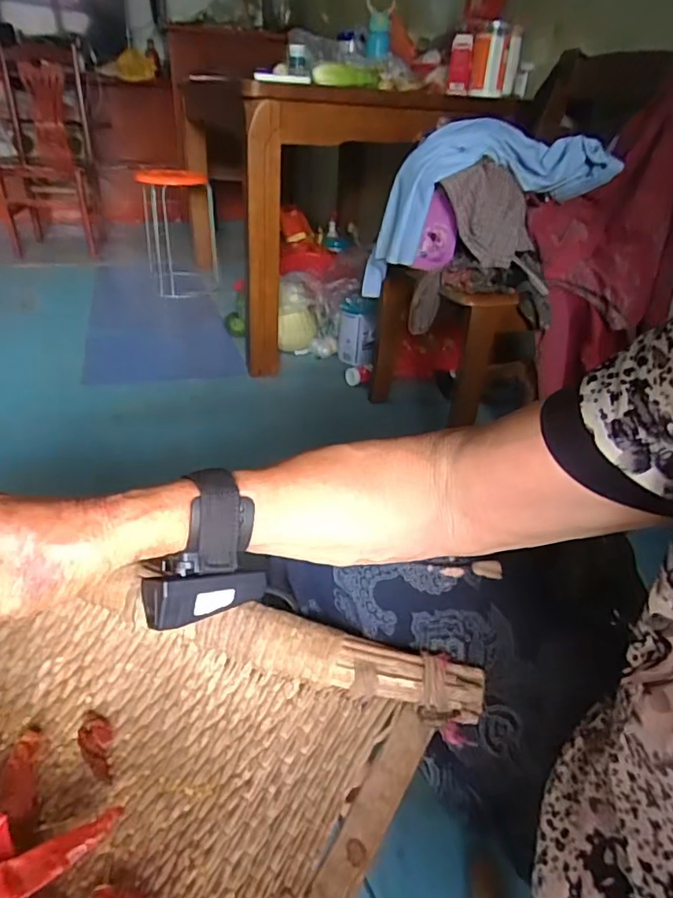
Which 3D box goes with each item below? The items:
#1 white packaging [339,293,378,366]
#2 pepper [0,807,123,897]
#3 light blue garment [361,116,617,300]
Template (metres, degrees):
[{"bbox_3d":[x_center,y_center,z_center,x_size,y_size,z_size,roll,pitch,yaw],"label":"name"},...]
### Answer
[{"bbox_3d":[0.066,-0.367,1.815,0.114,0.230,0.081,5,32,1],"label":"white packaging"},{"bbox_3d":[-0.152,0.212,0.285,0.088,0.016,0.021,-14,36,-26],"label":"pepper"},{"bbox_3d":[0.320,-0.496,1.260,0.468,0.361,0.189,1,32,-5],"label":"light blue garment"}]

